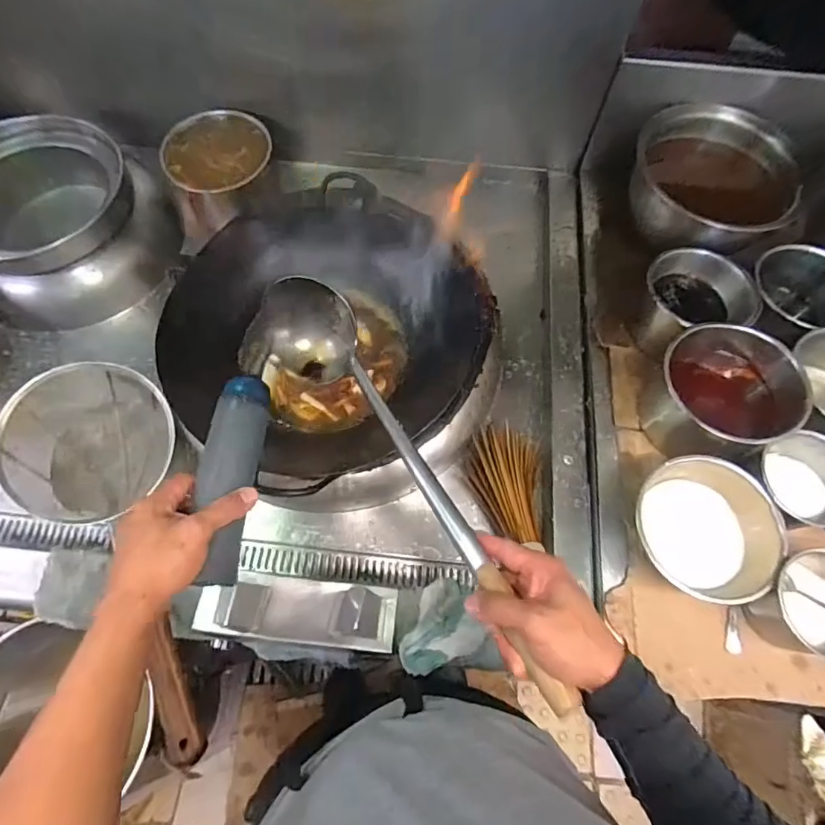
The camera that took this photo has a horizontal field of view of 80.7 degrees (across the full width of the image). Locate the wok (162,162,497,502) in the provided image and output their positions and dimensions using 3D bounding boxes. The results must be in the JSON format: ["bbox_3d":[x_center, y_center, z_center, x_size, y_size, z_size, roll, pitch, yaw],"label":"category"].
[{"bbox_3d":[-0.102,-0.106,0.714,0.372,0.169,0.441,38,70,15],"label":"wok"}]

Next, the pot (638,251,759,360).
[{"bbox_3d":[0.413,-0.171,0.727,0.137,0.082,0.129,1,66,-1],"label":"pot"}]

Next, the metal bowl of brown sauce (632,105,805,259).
[{"bbox_3d":[0.472,-0.364,0.749,0.229,0.120,0.202,4,66,0],"label":"metal bowl of brown sauce"}]

